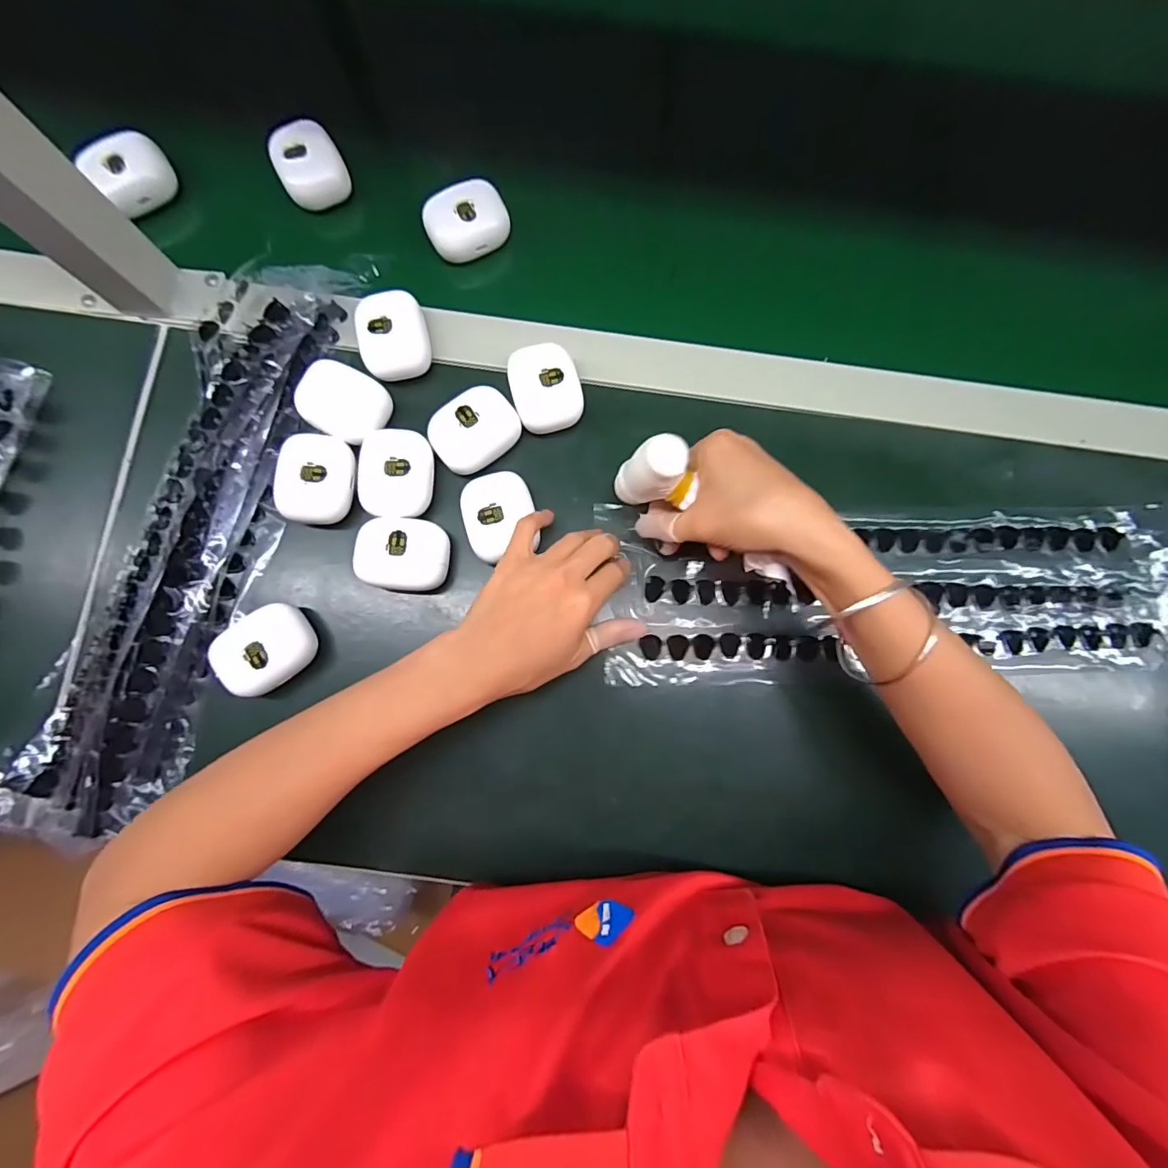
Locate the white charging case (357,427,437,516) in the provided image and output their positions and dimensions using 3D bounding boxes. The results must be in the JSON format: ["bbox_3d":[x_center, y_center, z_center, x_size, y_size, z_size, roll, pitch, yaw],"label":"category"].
[{"bbox_3d":[-0.126,-0.074,0.335,0.047,0.019,0.058,1,85,-2],"label":"white charging case"}]

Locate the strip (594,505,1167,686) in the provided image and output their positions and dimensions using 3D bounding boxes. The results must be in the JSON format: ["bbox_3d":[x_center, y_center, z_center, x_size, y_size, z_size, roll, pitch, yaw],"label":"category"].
[{"bbox_3d":[0.215,0.000,0.349,0.400,0.011,0.130,-5,85,-2],"label":"strip"}]

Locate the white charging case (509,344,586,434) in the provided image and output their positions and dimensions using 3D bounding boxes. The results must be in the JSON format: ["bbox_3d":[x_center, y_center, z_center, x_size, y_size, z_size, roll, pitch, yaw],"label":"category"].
[{"bbox_3d":[-0.026,-0.135,0.348,0.046,0.024,0.054,-17,86,-3],"label":"white charging case"}]

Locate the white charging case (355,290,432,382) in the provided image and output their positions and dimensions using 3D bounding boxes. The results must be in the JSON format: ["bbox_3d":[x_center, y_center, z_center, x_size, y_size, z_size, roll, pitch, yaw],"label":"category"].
[{"bbox_3d":[-0.133,-0.173,0.348,0.046,0.022,0.054,-16,86,-3],"label":"white charging case"}]

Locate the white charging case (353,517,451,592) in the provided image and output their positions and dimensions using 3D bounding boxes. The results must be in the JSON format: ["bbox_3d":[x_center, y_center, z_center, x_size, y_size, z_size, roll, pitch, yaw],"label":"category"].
[{"bbox_3d":[-0.119,-0.019,0.332,0.059,0.026,0.046,4,85,-2],"label":"white charging case"}]

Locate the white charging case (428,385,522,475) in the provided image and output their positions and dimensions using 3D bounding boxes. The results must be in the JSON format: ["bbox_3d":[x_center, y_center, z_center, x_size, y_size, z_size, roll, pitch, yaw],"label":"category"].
[{"bbox_3d":[-0.075,-0.106,0.342,0.059,0.021,0.045,-36,87,-5],"label":"white charging case"}]

